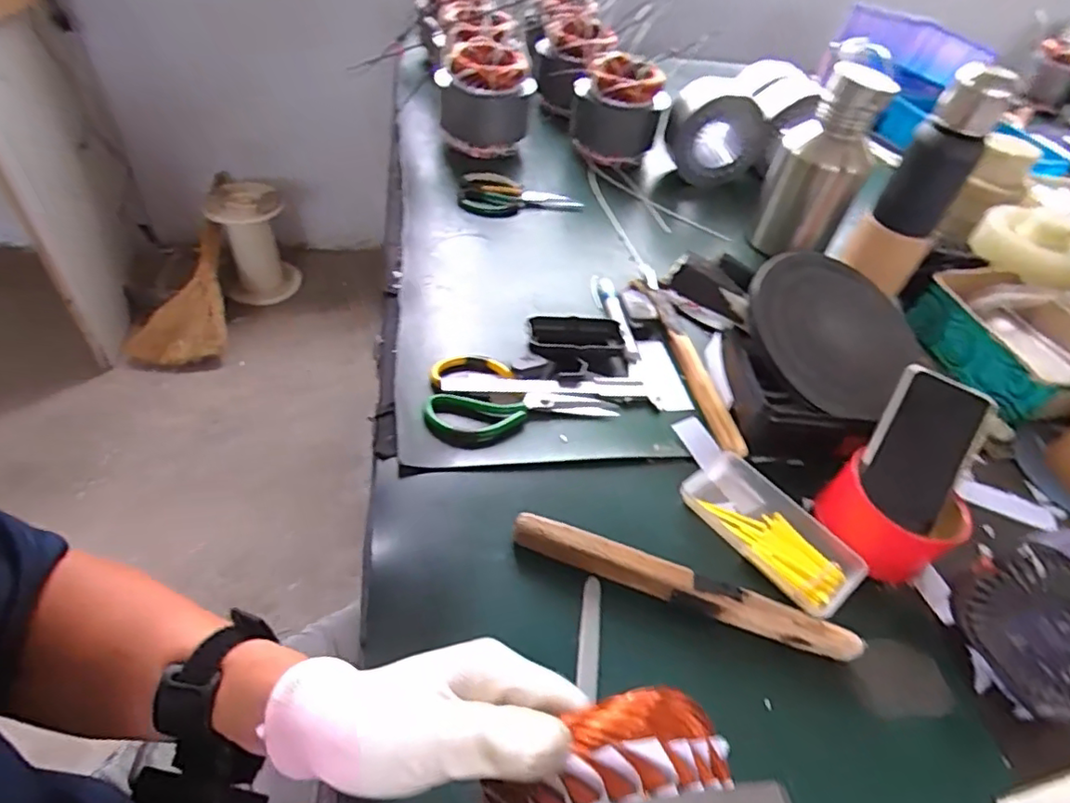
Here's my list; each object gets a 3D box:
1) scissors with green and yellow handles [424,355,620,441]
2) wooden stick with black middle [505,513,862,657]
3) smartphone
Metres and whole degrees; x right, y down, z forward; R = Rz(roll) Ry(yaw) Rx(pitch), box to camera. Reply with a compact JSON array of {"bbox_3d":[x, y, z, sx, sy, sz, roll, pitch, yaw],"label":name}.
[{"bbox_3d":[-0.014,-0.005,0.611,0.182,0.012,0.112,6,46,-3],"label":"scissors with green and yellow handles"},{"bbox_3d":[0.117,0.148,0.486,0.275,0.031,0.023,18,47,8],"label":"wooden stick with black middle"},{"bbox_3d":[0.347,0.042,0.543,0.080,0.008,0.137,26,87,9],"label":"smartphone"}]

